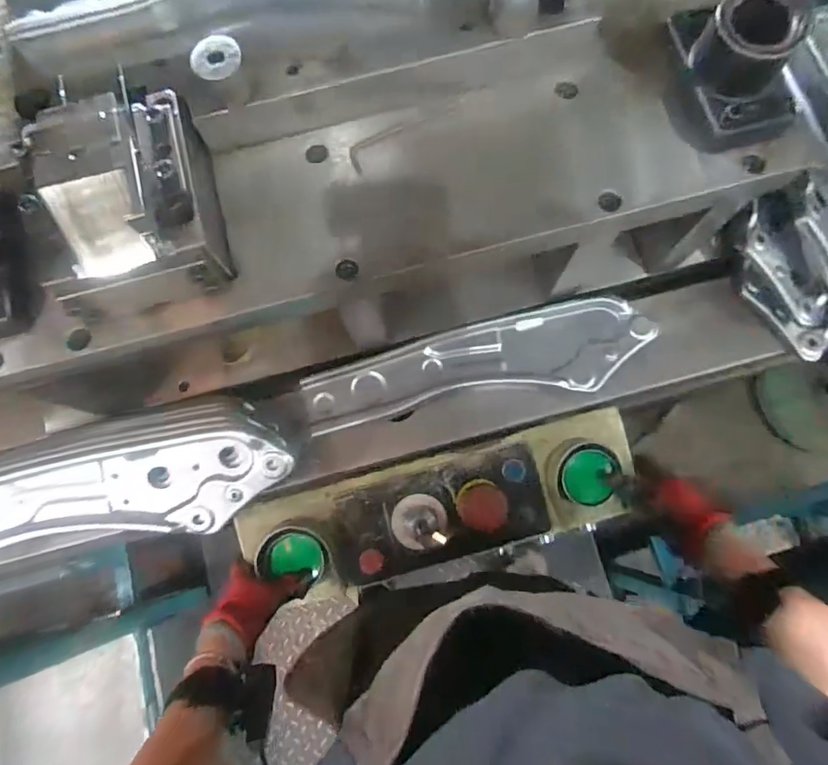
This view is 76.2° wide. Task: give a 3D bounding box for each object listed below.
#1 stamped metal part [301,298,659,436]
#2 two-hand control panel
[{"bbox_3d":[0.081,-0.018,0.654,0.437,0.033,0.111,-13,77,-2],"label":"stamped metal part"},{"bbox_3d":[0.037,0.160,0.662,0.476,0.074,0.136,-14,77,-3],"label":"two-hand control panel"}]

